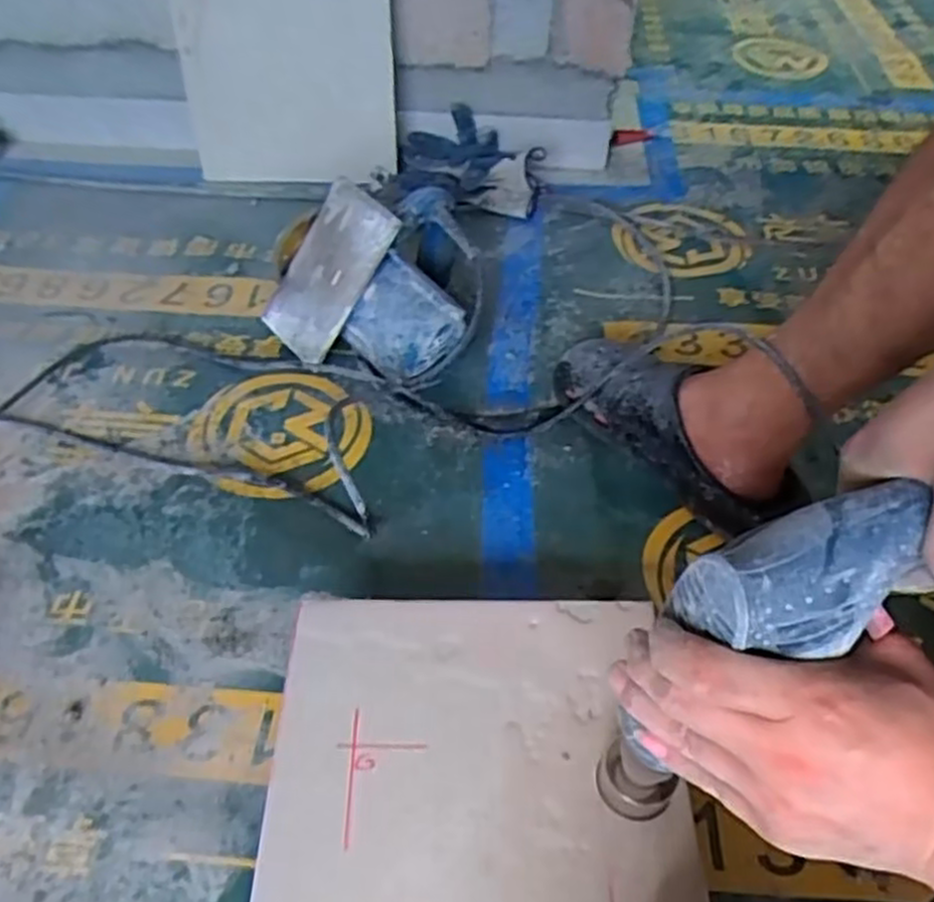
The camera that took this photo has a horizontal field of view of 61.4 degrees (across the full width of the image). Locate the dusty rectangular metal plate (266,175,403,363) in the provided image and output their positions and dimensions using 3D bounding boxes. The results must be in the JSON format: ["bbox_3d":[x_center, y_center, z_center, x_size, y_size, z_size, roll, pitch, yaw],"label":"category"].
[{"bbox_3d":[-0.136,-0.173,0.767,0.084,0.167,0.009,40,21,16],"label":"dusty rectangular metal plate"}]

